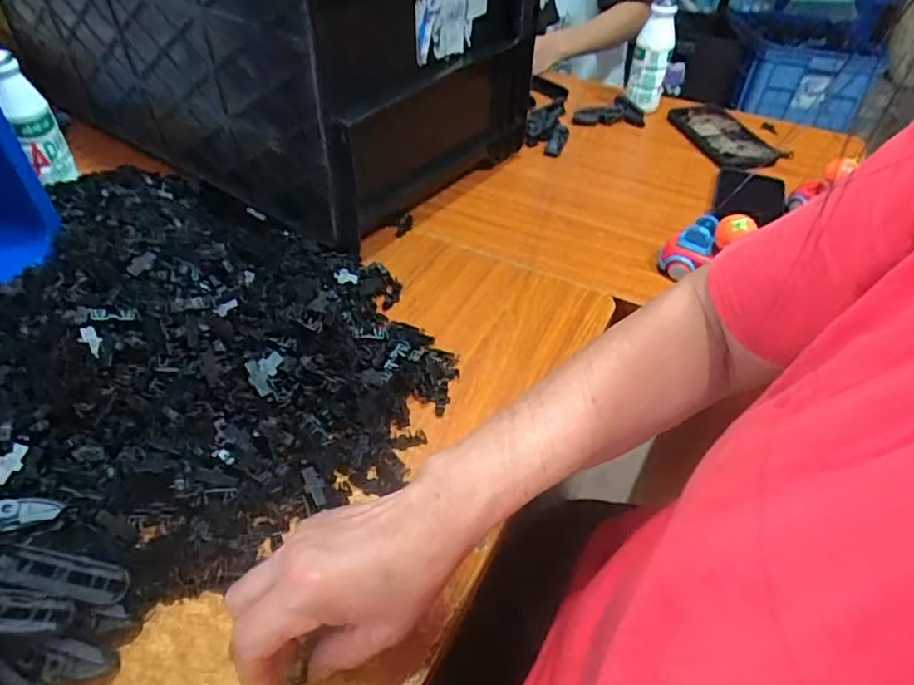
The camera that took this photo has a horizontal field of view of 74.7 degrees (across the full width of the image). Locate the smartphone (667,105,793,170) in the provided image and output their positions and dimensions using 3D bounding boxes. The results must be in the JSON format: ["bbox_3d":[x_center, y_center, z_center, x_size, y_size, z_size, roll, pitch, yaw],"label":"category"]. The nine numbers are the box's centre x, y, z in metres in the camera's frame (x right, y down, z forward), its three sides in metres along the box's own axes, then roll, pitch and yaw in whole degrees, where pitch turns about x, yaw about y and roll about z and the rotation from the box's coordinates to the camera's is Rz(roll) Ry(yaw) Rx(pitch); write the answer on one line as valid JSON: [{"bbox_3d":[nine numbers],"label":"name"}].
[{"bbox_3d":[0.369,-0.291,0.835,0.096,0.017,0.174,-10,46,-11],"label":"smartphone"}]

